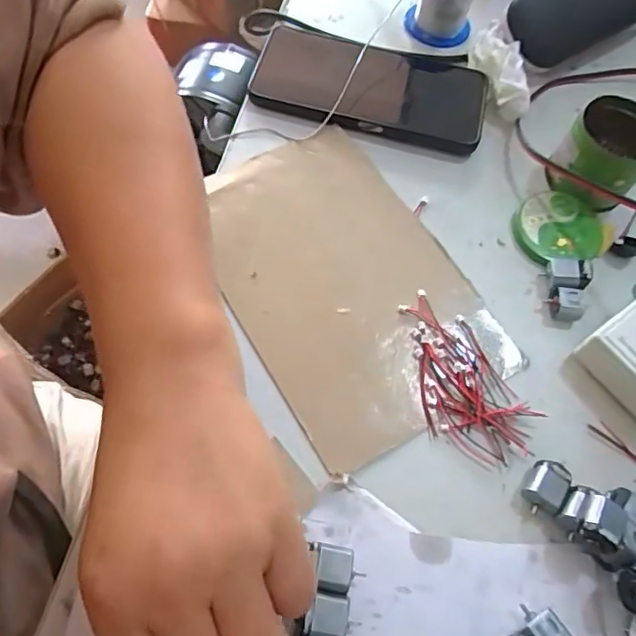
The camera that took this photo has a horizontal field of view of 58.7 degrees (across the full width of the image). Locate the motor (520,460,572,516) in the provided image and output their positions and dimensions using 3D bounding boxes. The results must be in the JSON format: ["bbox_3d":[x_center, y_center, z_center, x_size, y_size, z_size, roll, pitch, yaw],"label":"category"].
[{"bbox_3d":[0.116,0.087,0.288,0.019,0.014,0.024,27,63,8],"label":"motor"}]

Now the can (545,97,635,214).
[{"bbox_3d":[0.192,-0.109,0.378,0.054,0.046,0.058,3,62,-5],"label":"can"}]

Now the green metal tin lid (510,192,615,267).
[{"bbox_3d":[0.158,-0.058,0.370,0.057,0.012,0.056,3,62,-5],"label":"green metal tin lid"}]

